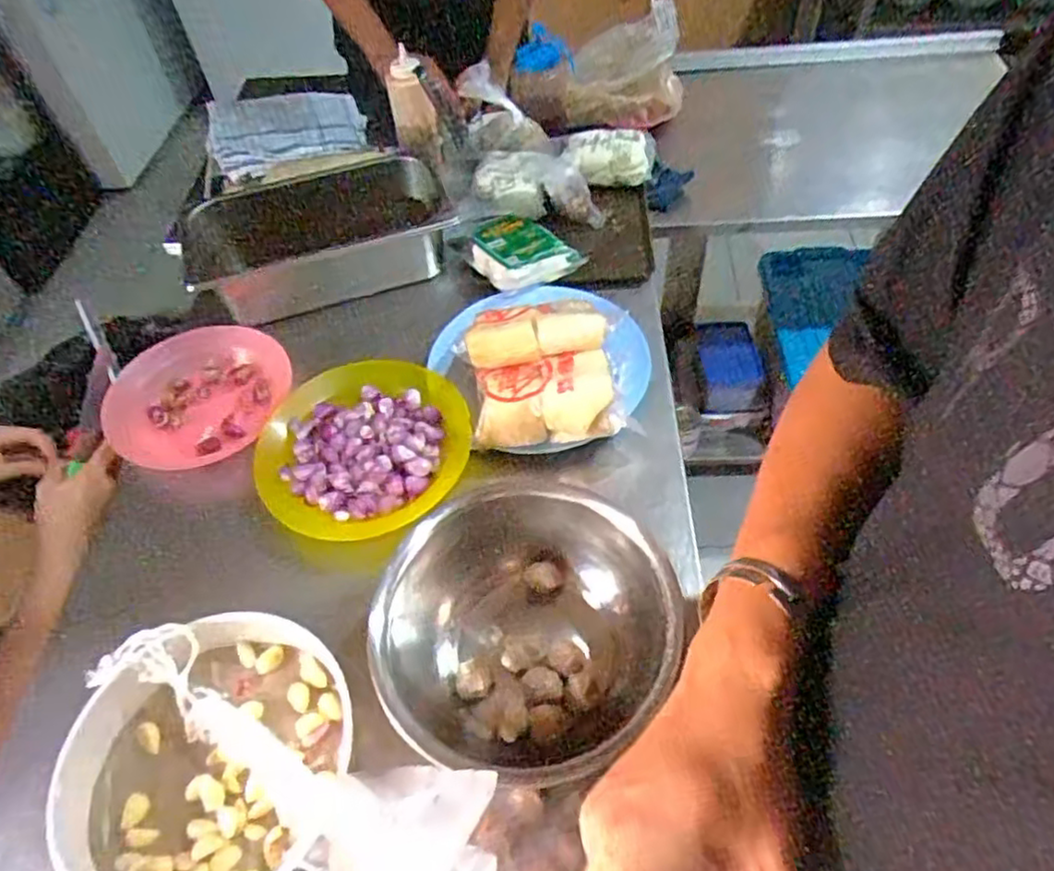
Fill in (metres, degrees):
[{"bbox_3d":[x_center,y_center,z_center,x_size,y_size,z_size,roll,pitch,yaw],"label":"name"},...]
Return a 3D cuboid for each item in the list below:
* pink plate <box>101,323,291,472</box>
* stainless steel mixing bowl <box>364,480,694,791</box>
[{"bbox_3d":[-0.367,-0.046,0.782,0.201,0.040,0.178,-30,65,-23],"label":"pink plate"},{"bbox_3d":[-0.008,0.158,0.567,0.229,0.106,0.221,-2,53,3],"label":"stainless steel mixing bowl"}]

